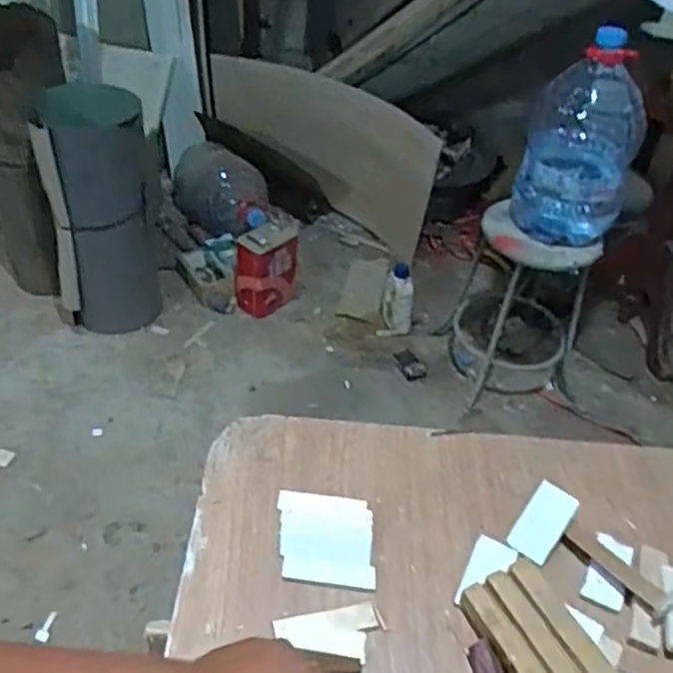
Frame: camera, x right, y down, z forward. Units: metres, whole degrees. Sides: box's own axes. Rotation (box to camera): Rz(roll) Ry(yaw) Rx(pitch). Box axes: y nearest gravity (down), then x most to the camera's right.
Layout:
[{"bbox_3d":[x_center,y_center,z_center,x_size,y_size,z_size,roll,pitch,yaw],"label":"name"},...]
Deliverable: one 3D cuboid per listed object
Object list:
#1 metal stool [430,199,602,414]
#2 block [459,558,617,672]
[{"bbox_3d":[0.494,-0.115,1.859,0.374,0.468,0.377,16,42,12],"label":"metal stool"},{"bbox_3d":[0.192,0.289,0.632,0.087,0.023,0.170,-14,46,-22],"label":"block"}]

